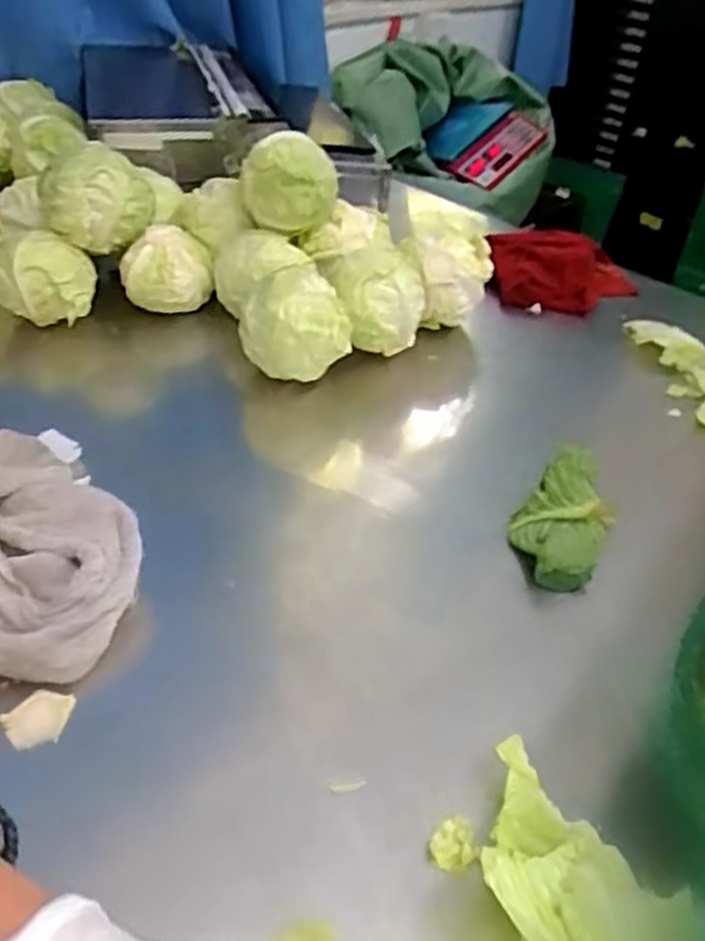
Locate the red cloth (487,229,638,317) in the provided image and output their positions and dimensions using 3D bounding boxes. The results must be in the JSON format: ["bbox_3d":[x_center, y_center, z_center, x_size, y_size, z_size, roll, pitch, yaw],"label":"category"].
[{"bbox_3d":[0.291,-0.265,1.023,0.205,0.071,0.111,0,39,-6],"label":"red cloth"}]

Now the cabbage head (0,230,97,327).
[{"bbox_3d":[-0.353,-0.219,0.848,0.116,0.084,0.094,-14,43,-21],"label":"cabbage head"}]

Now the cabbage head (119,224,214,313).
[{"bbox_3d":[-0.223,-0.238,0.901,0.104,0.083,0.076,-14,43,-21],"label":"cabbage head"}]

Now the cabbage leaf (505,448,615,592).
[{"bbox_3d":[0.180,0.042,0.647,0.074,0.049,0.134,21,42,20],"label":"cabbage leaf"}]

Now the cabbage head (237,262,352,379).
[{"bbox_3d":[-0.055,-0.151,0.789,0.105,0.097,0.086,-25,48,-31],"label":"cabbage head"}]

